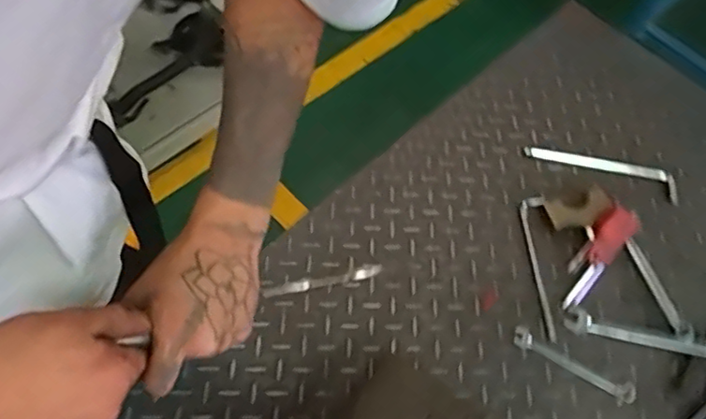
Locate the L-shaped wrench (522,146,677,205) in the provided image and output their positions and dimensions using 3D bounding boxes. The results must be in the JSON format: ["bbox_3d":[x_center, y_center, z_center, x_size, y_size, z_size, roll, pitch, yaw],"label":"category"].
[{"bbox_3d":[0.365,-0.059,0.878,0.224,0.010,0.039,16,60,5],"label":"L-shaped wrench"}]

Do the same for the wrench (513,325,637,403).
[{"bbox_3d":[0.274,0.192,0.737,0.158,0.004,0.025,27,62,11],"label":"wrench"}]

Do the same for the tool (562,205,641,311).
[{"bbox_3d":[0.324,0.056,0.798,0.050,0.031,0.166,40,65,18],"label":"tool"}]

